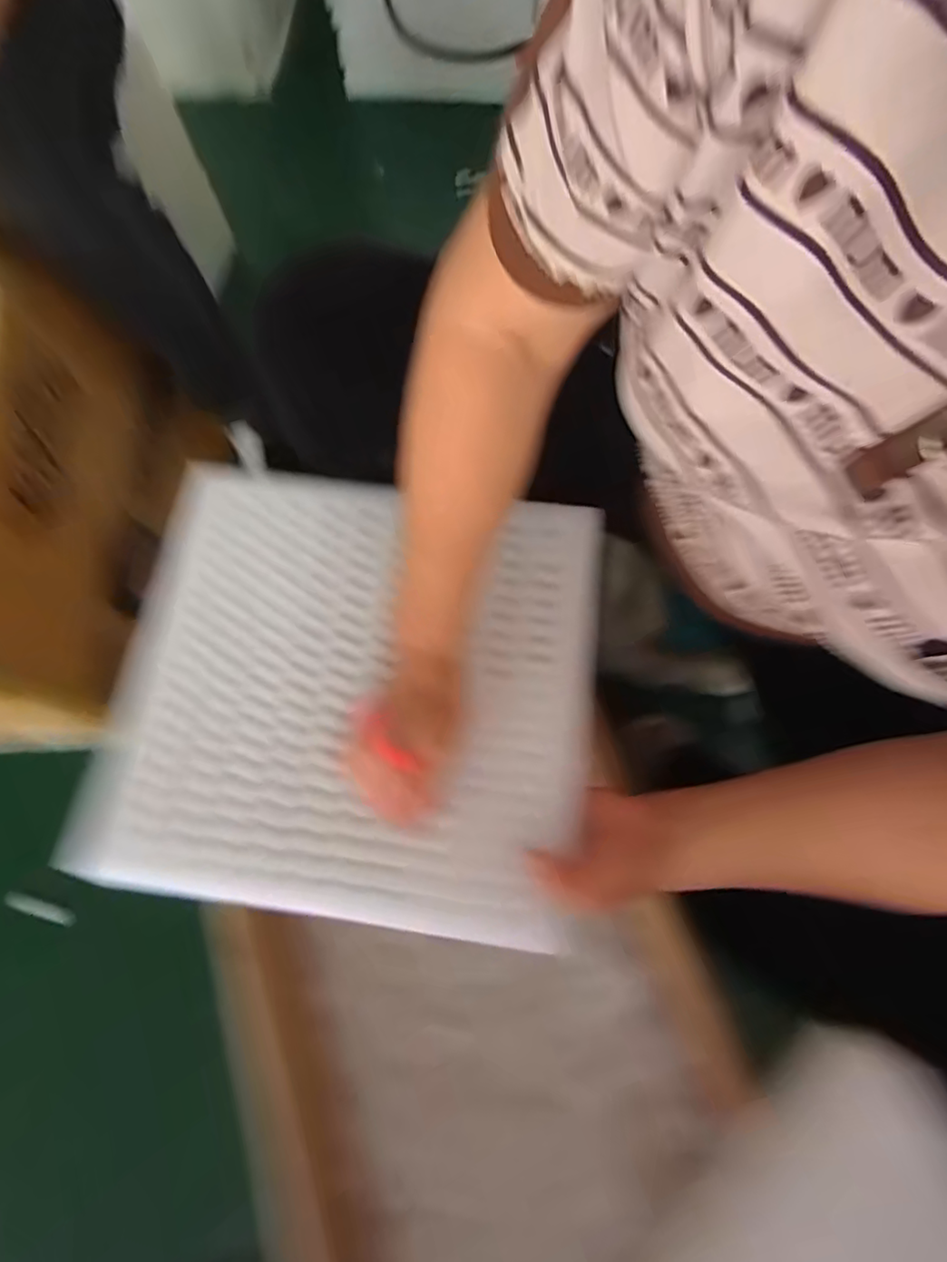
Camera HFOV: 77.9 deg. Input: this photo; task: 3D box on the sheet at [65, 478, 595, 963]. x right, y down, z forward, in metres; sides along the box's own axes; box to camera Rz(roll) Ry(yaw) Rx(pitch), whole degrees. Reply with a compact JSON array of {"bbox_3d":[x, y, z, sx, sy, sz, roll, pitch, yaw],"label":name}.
[{"bbox_3d":[-0.089,0.034,0.443,0.348,0.031,0.320,8,74,2],"label":"sheet"}]

